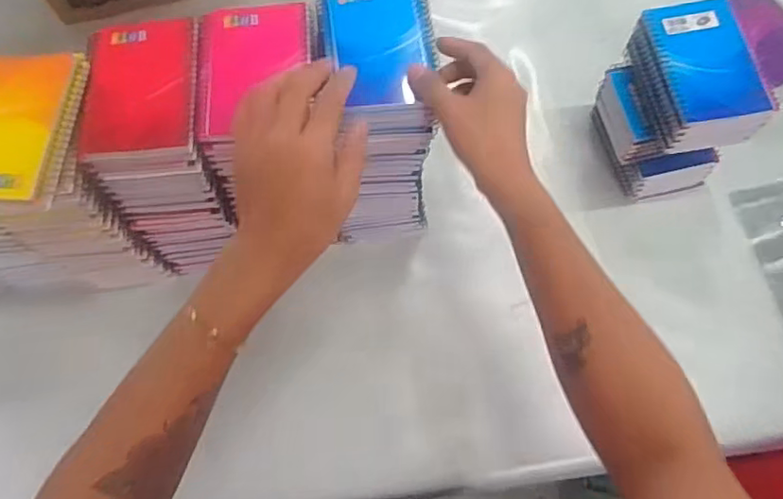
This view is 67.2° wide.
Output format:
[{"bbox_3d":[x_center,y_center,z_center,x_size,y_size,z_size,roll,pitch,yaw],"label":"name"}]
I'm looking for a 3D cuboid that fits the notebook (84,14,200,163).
[{"bbox_3d":[-0.210,-0.136,0.498,0.094,0.019,0.135,-4,74,-3],"label":"notebook"}]

